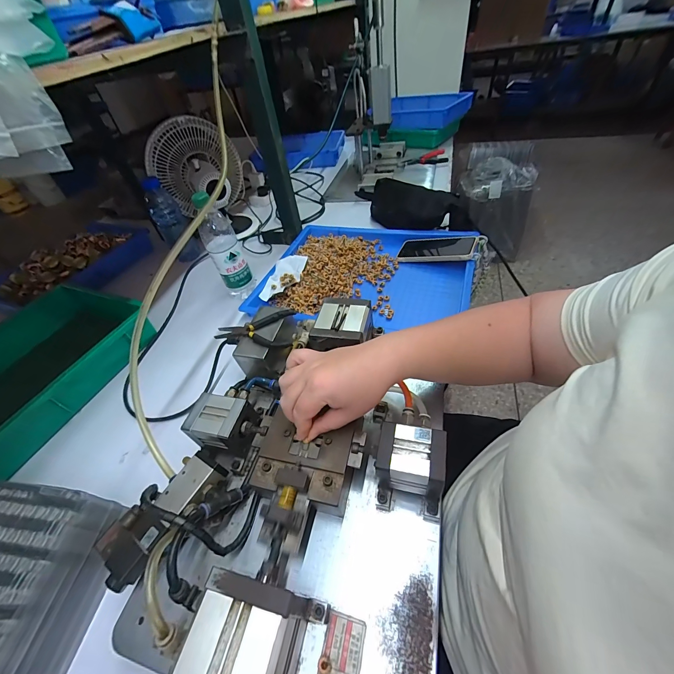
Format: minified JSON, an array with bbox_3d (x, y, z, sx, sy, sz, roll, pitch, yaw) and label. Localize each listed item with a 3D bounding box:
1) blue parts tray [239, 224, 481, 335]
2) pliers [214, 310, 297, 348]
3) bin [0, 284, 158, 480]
[{"bbox_3d":[0.062,-0.149,0.677,0.451,0.045,0.345,4,48,13],"label":"blue parts tray"},{"bbox_3d":[-0.124,-0.007,0.454,0.123,0.018,0.069,-3,47,7],"label":"pliers"},{"bbox_3d":[-0.579,0.085,0.547,0.300,0.079,0.425,13,52,17],"label":"bin"}]

